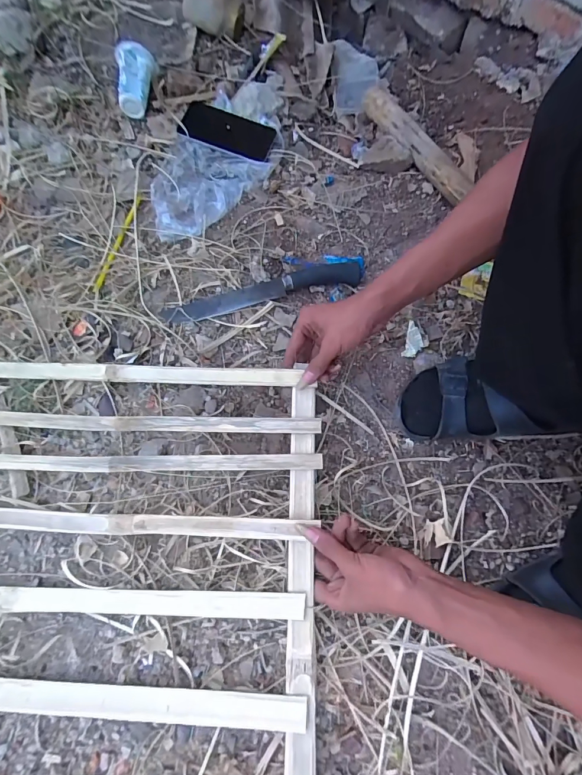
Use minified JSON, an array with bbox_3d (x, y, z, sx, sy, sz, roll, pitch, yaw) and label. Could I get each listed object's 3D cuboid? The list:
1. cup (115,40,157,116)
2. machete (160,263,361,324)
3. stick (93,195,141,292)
[{"bbox_3d":[-0.272,-0.537,0.643,0.061,0.060,0.101,1,71,-2],"label":"cup"},{"bbox_3d":[-0.041,-0.146,0.544,0.297,0.019,0.043,-15,72,-7],"label":"machete"},{"bbox_3d":[-0.272,-0.230,0.580,0.012,0.008,0.191,12,70,2],"label":"stick"}]

